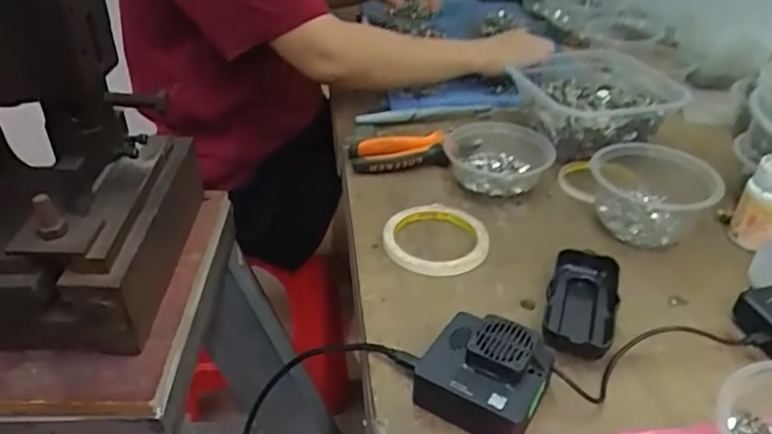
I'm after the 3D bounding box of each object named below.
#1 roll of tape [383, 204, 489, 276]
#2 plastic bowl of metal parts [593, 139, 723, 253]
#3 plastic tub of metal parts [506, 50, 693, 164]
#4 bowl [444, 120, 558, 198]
[{"bbox_3d":[0.049,0.017,0.561,0.092,0.014,0.098,-2,35,1],"label":"roll of tape"},{"bbox_3d":[0.256,-0.025,0.575,0.094,0.056,0.096,1,35,-1],"label":"plastic bowl of metal parts"},{"bbox_3d":[0.251,-0.146,0.742,0.163,0.061,0.207,-6,35,-4],"label":"plastic tub of metal parts"},{"bbox_3d":[0.120,-0.064,0.645,0.110,0.051,0.094,22,40,26],"label":"bowl"}]

